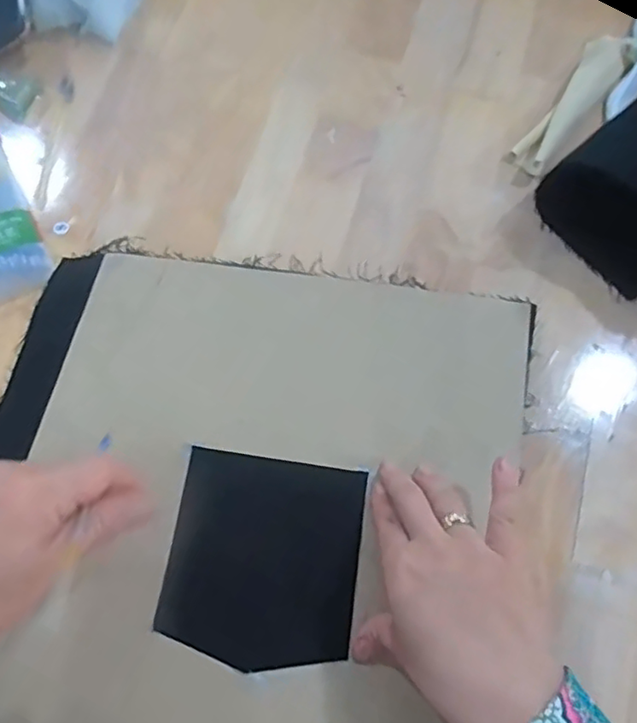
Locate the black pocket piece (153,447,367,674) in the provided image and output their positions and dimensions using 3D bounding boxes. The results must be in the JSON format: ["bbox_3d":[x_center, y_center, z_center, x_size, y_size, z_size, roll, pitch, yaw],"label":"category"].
[{"bbox_3d":[-0.033,0.120,0.364,0.113,0.006,0.118,8,71,3],"label":"black pocket piece"}]

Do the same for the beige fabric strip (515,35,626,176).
[{"bbox_3d":[0.209,-0.211,0.483,0.036,0.021,0.162,33,75,11],"label":"beige fabric strip"}]

